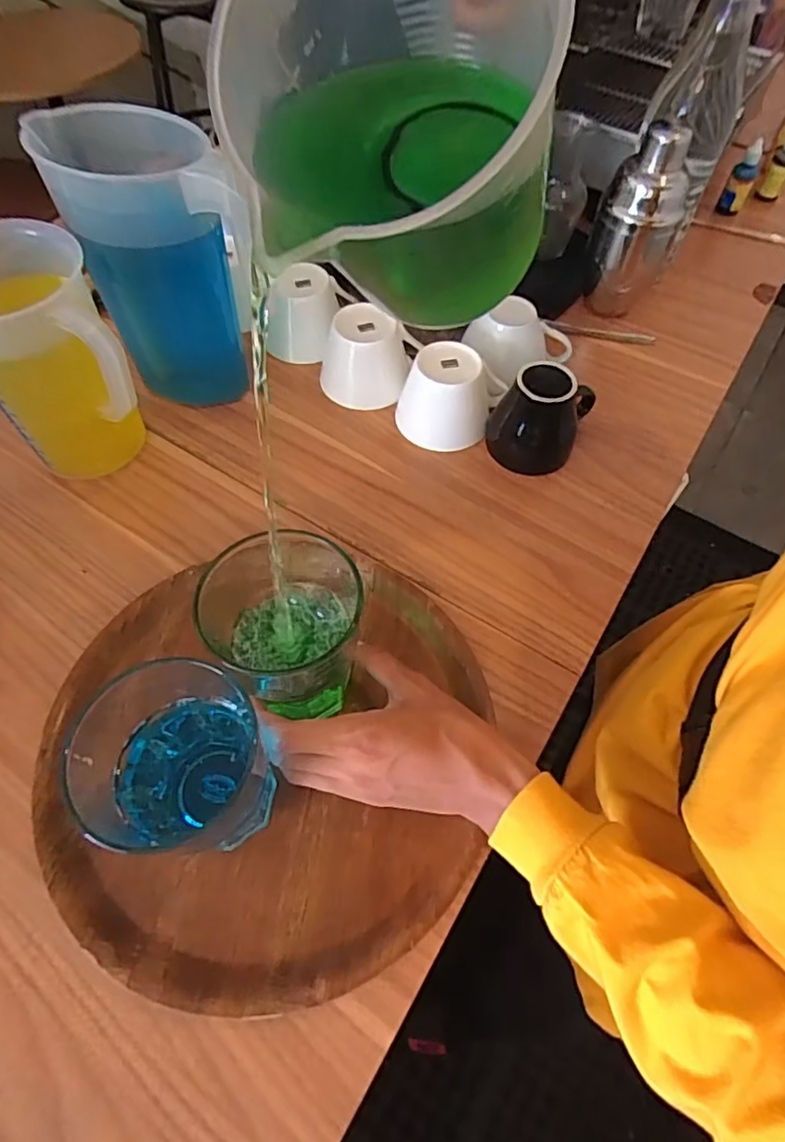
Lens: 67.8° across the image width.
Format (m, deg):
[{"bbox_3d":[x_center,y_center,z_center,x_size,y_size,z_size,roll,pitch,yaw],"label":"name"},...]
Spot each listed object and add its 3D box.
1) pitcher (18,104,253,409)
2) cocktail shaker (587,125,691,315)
[{"bbox_3d":[-0.190,-0.238,0.510,0.114,0.238,0.133,-28,63,-17],"label":"pitcher"},{"bbox_3d":[0.252,-0.355,0.601,0.080,0.181,0.078,20,60,11],"label":"cocktail shaker"}]

